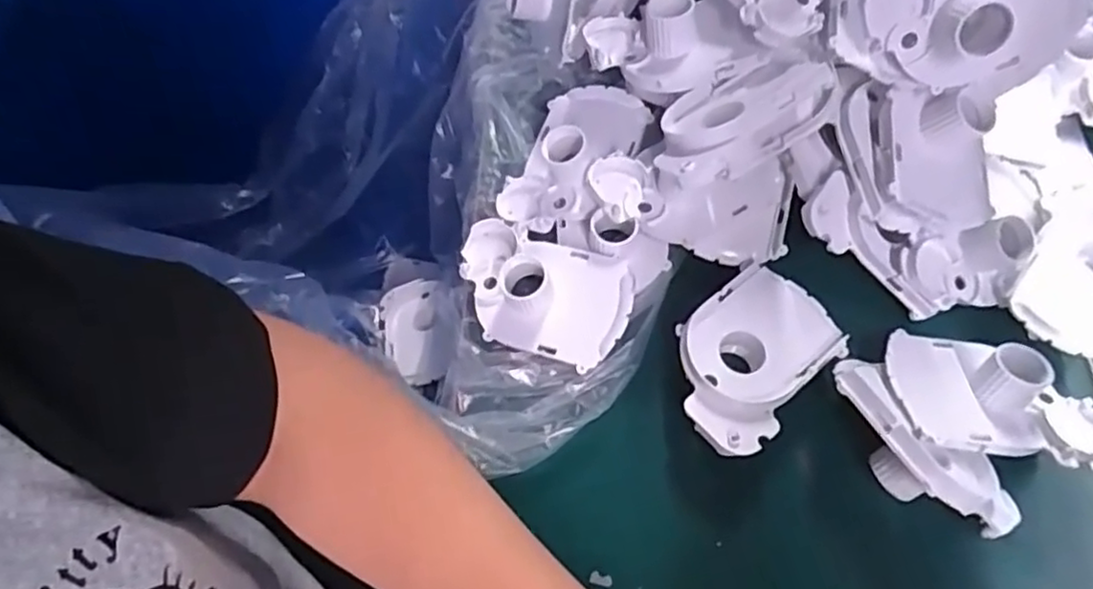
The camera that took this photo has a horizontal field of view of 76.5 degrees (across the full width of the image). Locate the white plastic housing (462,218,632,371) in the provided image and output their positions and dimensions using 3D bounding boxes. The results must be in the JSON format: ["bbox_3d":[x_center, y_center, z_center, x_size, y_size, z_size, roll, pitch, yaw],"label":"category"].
[{"bbox_3d":[-0.005,-0.003,0.384,0.102,0.028,0.064,23,66,12],"label":"white plastic housing"}]

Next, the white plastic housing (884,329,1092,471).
[{"bbox_3d":[0.230,0.050,0.351,0.099,0.030,0.064,11,64,6],"label":"white plastic housing"}]

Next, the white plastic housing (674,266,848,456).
[{"bbox_3d":[0.107,0.034,0.369,0.096,0.026,0.070,-36,68,-15],"label":"white plastic housing"}]

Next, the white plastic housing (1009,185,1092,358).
[{"bbox_3d":[0.299,-0.012,0.384,0.062,0.031,0.095,34,69,16],"label":"white plastic housing"}]

